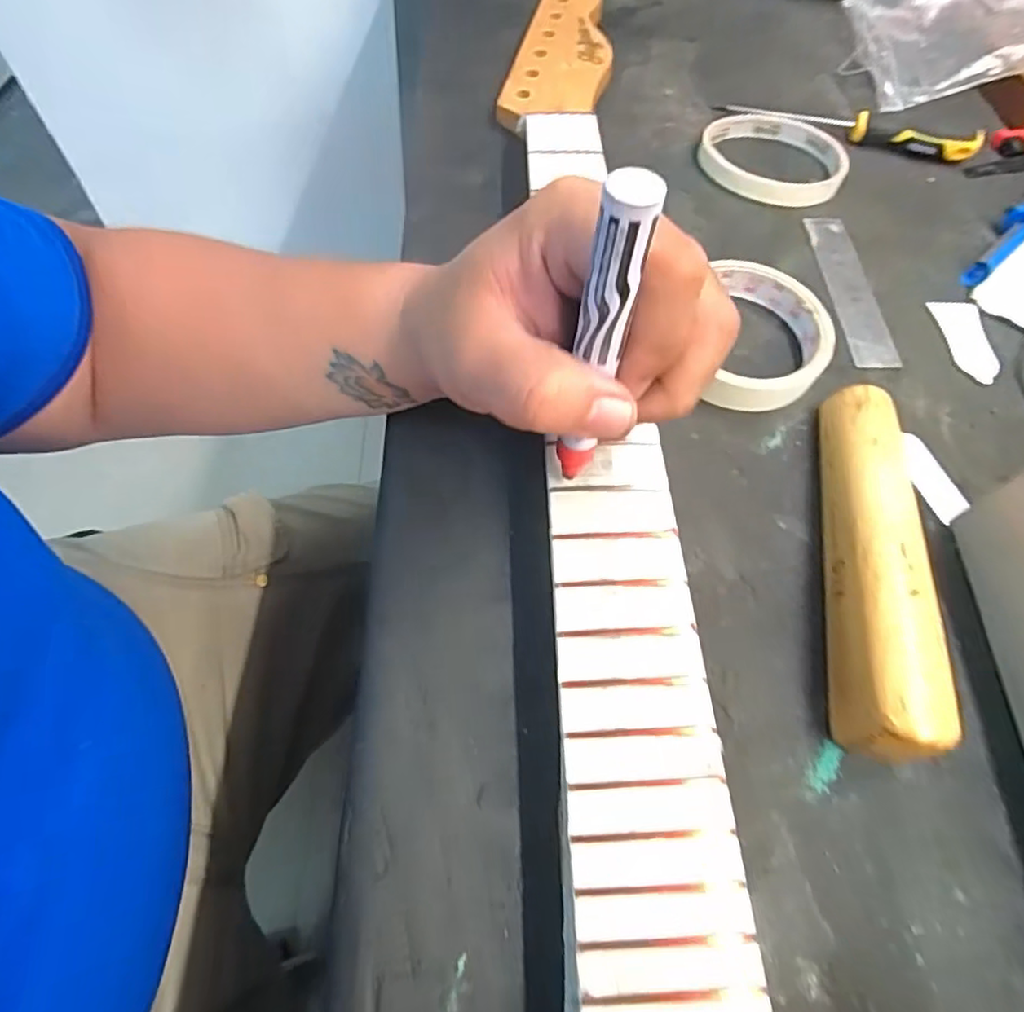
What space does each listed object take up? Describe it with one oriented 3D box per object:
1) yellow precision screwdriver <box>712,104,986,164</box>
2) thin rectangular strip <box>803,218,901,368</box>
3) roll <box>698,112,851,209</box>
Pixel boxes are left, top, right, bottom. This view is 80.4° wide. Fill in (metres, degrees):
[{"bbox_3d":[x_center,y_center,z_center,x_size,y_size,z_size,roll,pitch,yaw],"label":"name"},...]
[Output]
[{"bbox_3d":[0.229,-0.262,0.415,0.172,0.015,0.020,14,64,4],"label":"yellow precision screwdriver"},{"bbox_3d":[0.199,-0.129,0.358,0.027,0.004,0.119,-1,63,-3],"label":"thin rectangular strip"},{"bbox_3d":[0.172,-0.232,0.401,0.092,0.013,0.074,19,64,6],"label":"roll"}]

